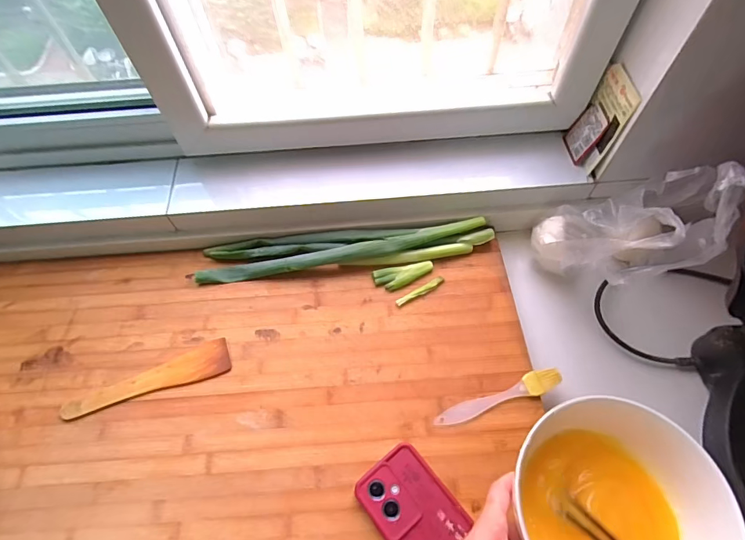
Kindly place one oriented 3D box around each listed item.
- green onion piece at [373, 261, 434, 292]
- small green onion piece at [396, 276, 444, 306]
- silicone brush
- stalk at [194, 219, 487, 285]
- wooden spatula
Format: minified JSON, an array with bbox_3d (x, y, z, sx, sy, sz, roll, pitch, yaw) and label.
[{"bbox_3d":[0.043,0.009,0.574,0.082,0.009,0.031,-11,60,-3],"label":"green onion piece"},{"bbox_3d":[0.065,0.029,0.564,0.073,0.004,0.011,-29,63,-13],"label":"small green onion piece"},{"bbox_3d":[0.147,0.147,0.489,0.156,0.008,0.026,-17,61,-6],"label":"silicone brush"},{"bbox_3d":[-0.041,-0.034,0.589,0.393,0.031,0.069,-6,61,-1],"label":"stalk"},{"bbox_3d":[-0.274,0.131,0.512,0.193,0.005,0.045,-17,61,-6],"label":"wooden spatula"}]

